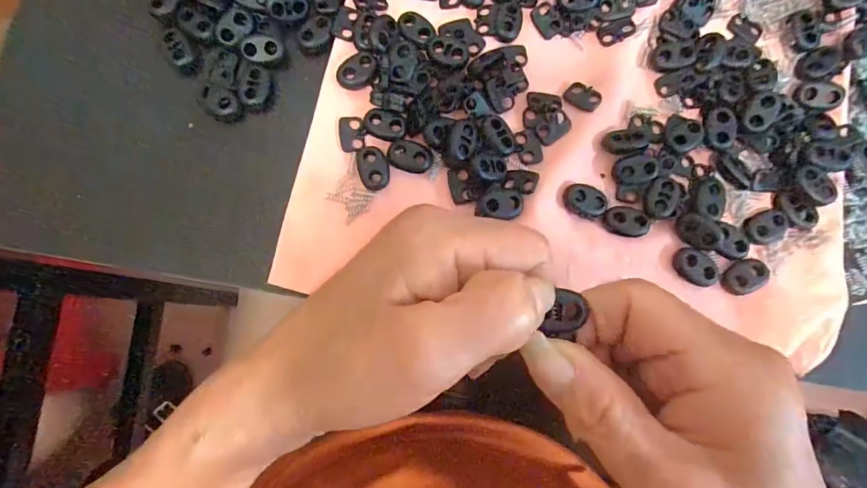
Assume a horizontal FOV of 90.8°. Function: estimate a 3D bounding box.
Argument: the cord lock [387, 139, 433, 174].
[{"bbox_3d":[-0.012,-0.043,0.210,0.022,0.004,0.014,17,80,0],"label":"cord lock"}]

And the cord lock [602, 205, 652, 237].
[{"bbox_3d":[0.094,-0.011,0.208,0.023,0.004,0.014,8,80,-1],"label":"cord lock"}]

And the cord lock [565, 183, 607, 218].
[{"bbox_3d":[0.074,-0.021,0.208,0.021,0.004,0.015,22,80,1],"label":"cord lock"}]

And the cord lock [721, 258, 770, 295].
[{"bbox_3d":[0.151,0.015,0.205,0.023,0.004,0.015,-21,82,-6],"label":"cord lock"}]

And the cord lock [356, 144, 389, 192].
[{"bbox_3d":[-0.029,-0.037,0.208,0.015,0.004,0.022,-16,82,-5],"label":"cord lock"}]

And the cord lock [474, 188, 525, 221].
[{"bbox_3d":[0.032,-0.019,0.203,0.023,0.005,0.015,4,81,-2],"label":"cord lock"}]

